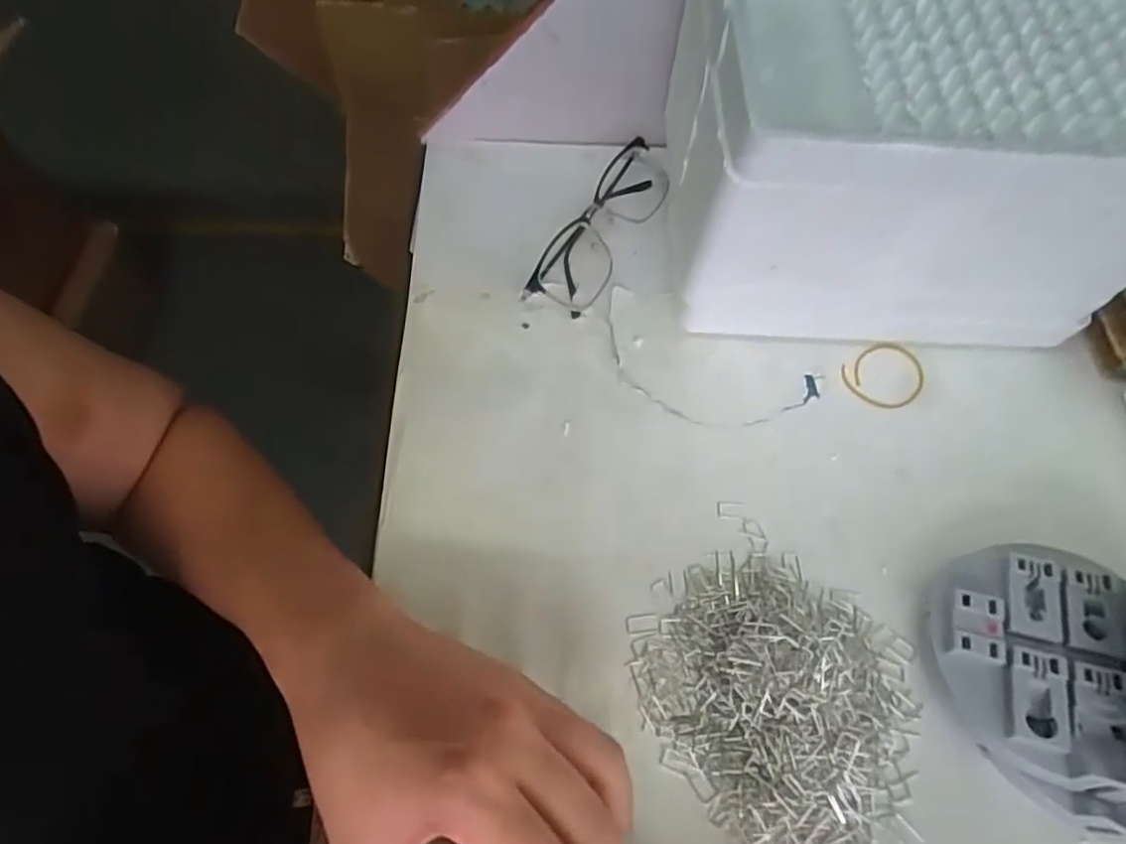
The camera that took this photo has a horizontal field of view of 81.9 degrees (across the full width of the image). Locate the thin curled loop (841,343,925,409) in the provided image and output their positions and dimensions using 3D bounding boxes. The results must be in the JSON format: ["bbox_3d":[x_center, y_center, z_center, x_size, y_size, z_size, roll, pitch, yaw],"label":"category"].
[{"bbox_3d":[0.195,-0.028,0.389,0.052,0.007,0.040,-28,68,-15],"label":"thin curled loop"}]

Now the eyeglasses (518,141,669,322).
[{"bbox_3d":[0.022,-0.125,0.412,0.047,0.028,0.144,27,66,12],"label":"eyeglasses"}]

